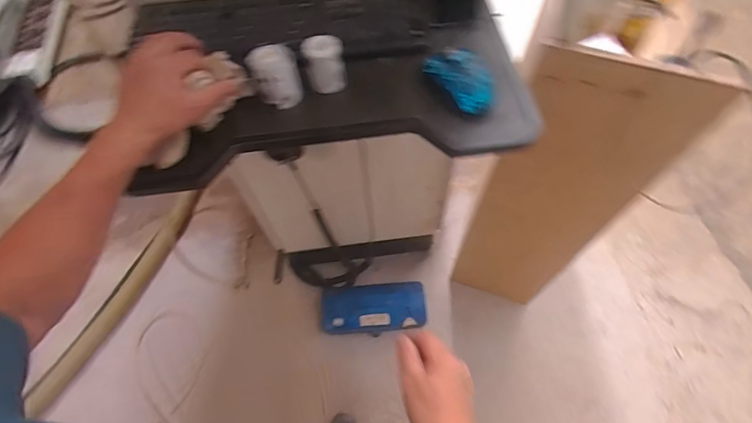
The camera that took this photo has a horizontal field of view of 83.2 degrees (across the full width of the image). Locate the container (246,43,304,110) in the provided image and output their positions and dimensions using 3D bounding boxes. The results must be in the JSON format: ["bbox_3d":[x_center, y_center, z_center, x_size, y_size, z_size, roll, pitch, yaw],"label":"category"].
[{"bbox_3d":[-0.132,-0.176,0.561,0.059,0.071,0.046,-19,62,-8],"label":"container"}]

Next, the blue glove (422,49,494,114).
[{"bbox_3d":[0.115,-0.176,0.563,0.073,0.033,0.098,-25,63,-11],"label":"blue glove"}]

